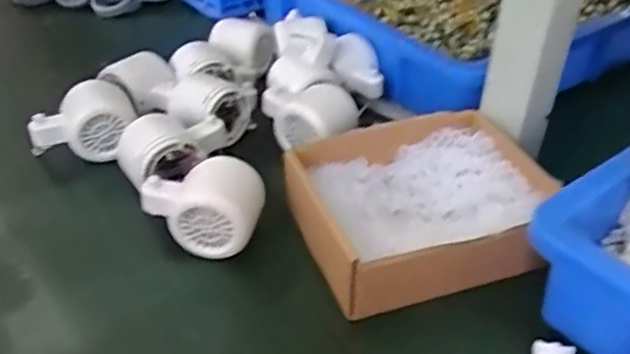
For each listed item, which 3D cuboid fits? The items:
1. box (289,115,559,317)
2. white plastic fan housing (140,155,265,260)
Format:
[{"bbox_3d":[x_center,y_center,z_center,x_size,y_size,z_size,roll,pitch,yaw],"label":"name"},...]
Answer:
[{"bbox_3d":[0.077,0.019,0.449,0.178,0.052,0.142,-9,37,-13],"label":"box"},{"bbox_3d":[-0.080,0.019,0.441,0.085,0.056,0.049,8,37,10],"label":"white plastic fan housing"}]

